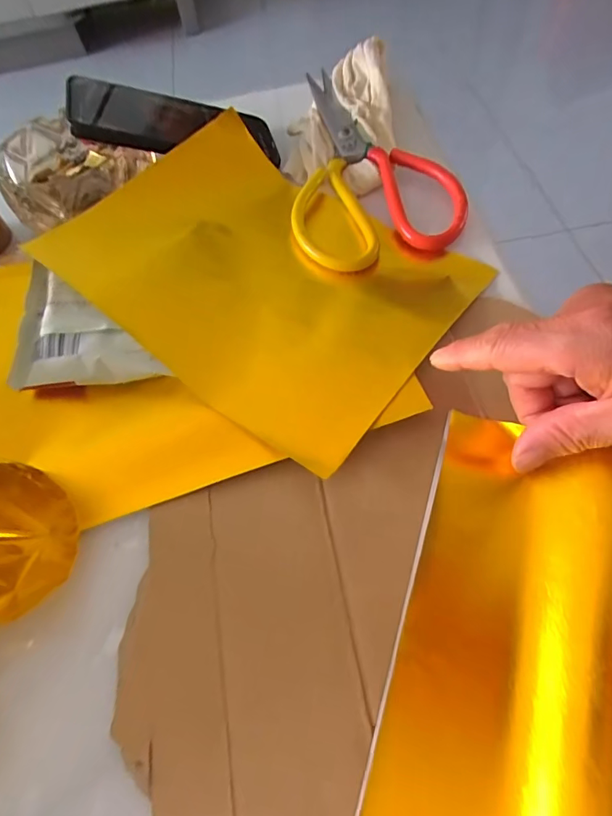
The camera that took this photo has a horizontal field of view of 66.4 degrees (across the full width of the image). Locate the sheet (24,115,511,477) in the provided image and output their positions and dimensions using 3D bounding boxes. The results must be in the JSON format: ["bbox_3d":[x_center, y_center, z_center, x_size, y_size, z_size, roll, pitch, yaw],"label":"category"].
[{"bbox_3d":[-0.026,-0.092,0.307,0.235,0.029,0.182,33,69,23],"label":"sheet"}]

